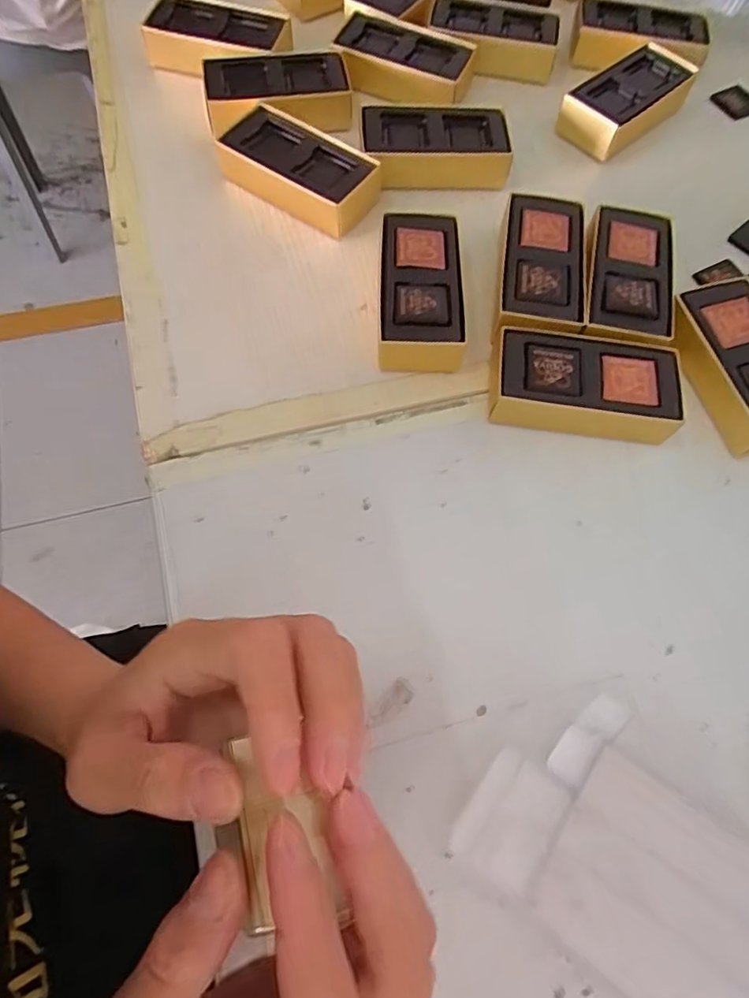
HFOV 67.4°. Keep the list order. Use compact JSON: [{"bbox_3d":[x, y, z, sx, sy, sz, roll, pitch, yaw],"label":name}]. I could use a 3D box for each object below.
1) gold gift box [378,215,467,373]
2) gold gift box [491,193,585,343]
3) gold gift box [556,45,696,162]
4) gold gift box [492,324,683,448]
[{"bbox_3d":[0.030,-0.139,0.380,0.053,0.033,0.107,1,67,-2],"label":"gold gift box"},{"bbox_3d":[0.114,-0.154,0.392,0.054,0.033,0.120,10,67,2],"label":"gold gift box"},{"bbox_3d":[0.209,-0.332,0.469,0.124,0.032,0.054,-41,74,-17],"label":"gold gift box"},{"bbox_3d":[0.132,-0.072,0.361,0.115,0.033,0.059,7,67,1],"label":"gold gift box"}]

